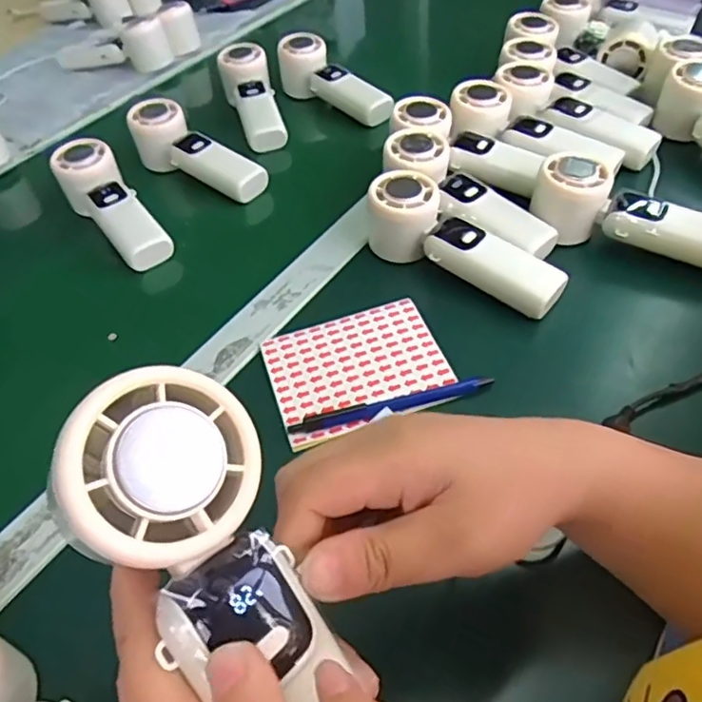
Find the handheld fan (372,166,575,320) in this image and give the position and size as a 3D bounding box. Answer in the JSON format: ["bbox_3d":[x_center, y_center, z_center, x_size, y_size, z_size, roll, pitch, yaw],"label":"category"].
[{"bbox_3d":[0.087,-0.086,0.456,0.165,0.052,0.055,27,57,26],"label":"handheld fan"}]

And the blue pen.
[{"bbox_3d":[0.026,0.034,0.392,0.135,0.007,0.014,-12,49,-4],"label":"blue pen"}]

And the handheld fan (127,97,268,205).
[{"bbox_3d":[-0.155,-0.200,0.604,0.166,0.050,0.056,32,59,14],"label":"handheld fan"}]

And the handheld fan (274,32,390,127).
[{"bbox_3d":[-0.016,-0.311,0.681,0.166,0.061,0.048,35,61,30],"label":"handheld fan"}]

